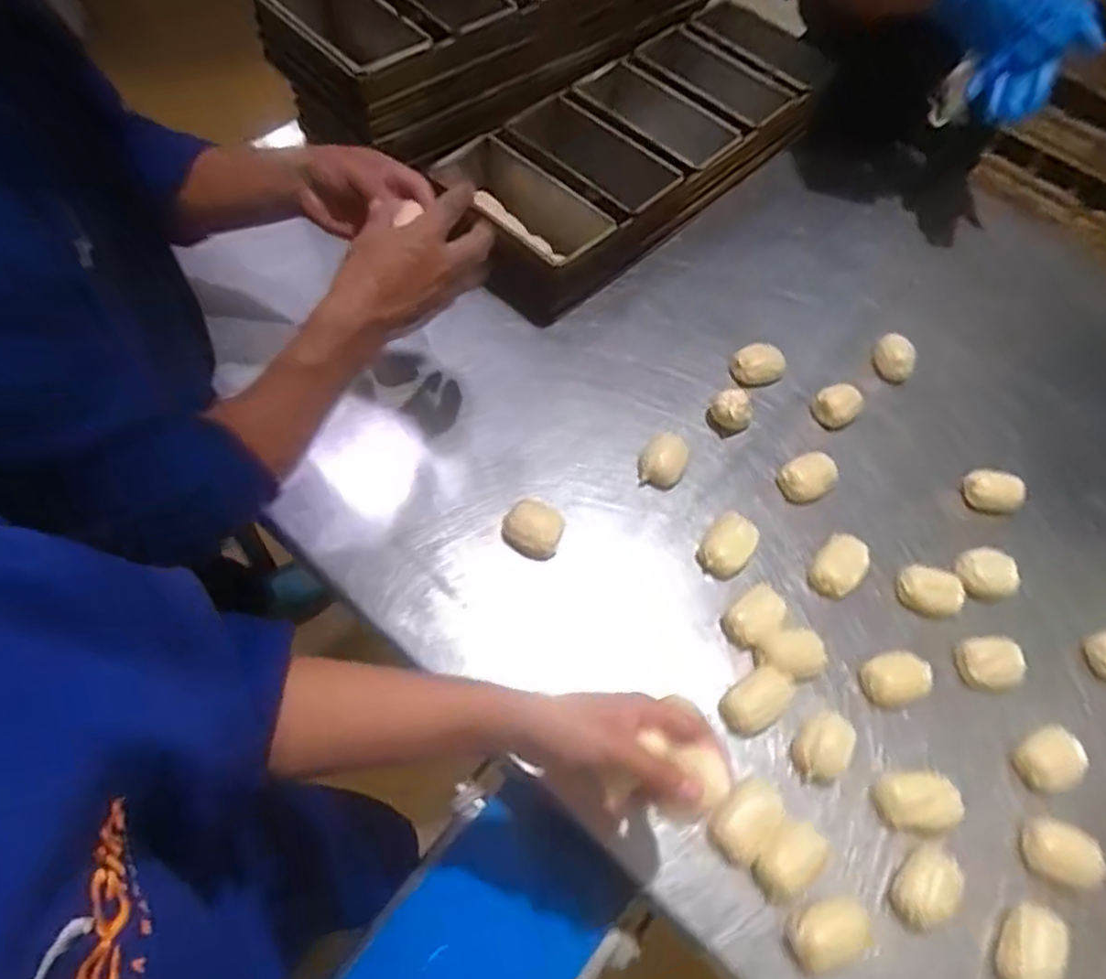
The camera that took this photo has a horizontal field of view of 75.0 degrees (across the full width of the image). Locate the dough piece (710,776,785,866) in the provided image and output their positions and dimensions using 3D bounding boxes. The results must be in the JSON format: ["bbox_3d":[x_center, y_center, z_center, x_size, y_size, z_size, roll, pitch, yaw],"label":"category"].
[{"bbox_3d":[0.159,0.268,0.584,0.072,0.023,0.044,-38,72,-24],"label":"dough piece"}]

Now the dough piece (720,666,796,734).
[{"bbox_3d":[0.177,0.183,0.625,0.065,0.024,0.039,-31,69,-21],"label":"dough piece"}]

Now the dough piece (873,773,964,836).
[{"bbox_3d":[0.304,0.261,0.599,0.062,0.024,0.045,0,61,-7],"label":"dough piece"}]

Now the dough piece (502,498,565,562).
[{"bbox_3d":[-0.019,0.038,0.684,0.055,0.034,0.044,23,61,6],"label":"dough piece"}]

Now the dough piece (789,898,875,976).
[{"bbox_3d":[0.211,0.335,0.542,0.065,0.036,0.046,-15,64,-15],"label":"dough piece"}]

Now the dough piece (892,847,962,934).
[{"bbox_3d":[0.293,0.312,0.564,0.039,0.024,0.060,38,64,14],"label":"dough piece"}]

